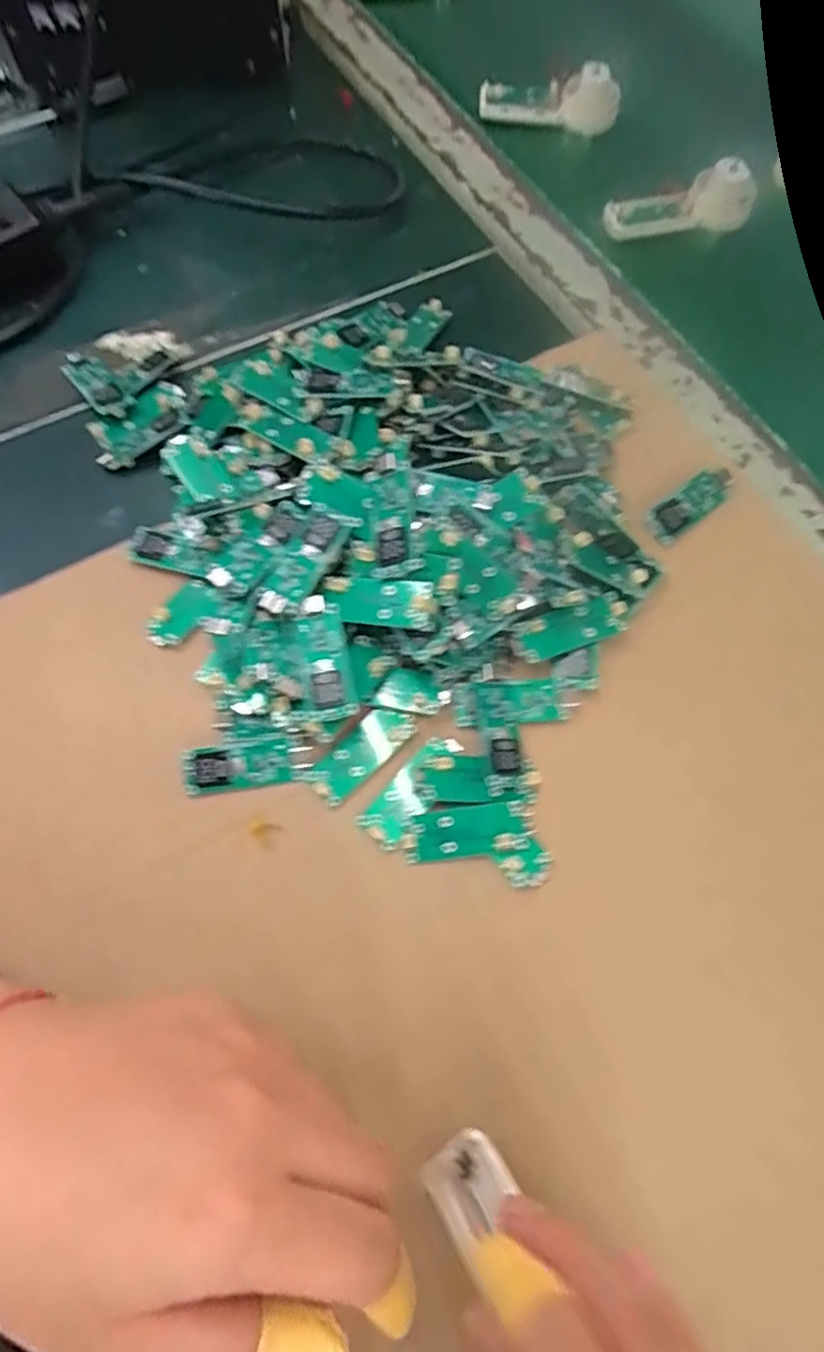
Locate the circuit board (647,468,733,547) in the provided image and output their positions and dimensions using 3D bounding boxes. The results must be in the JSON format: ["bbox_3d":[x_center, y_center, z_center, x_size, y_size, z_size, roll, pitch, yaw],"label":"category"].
[{"bbox_3d":[0.138,-0.085,0.326,0.052,0.006,0.017,-37,72,-14],"label":"circuit board"}]

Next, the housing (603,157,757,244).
[{"bbox_3d":[0.168,-0.297,0.414,0.093,0.024,0.029,-17,68,-7],"label":"housing"}]

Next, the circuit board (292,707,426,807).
[{"bbox_3d":[-0.021,0.031,0.280,0.052,0.004,0.022,-41,73,-16],"label":"circuit board"}]

